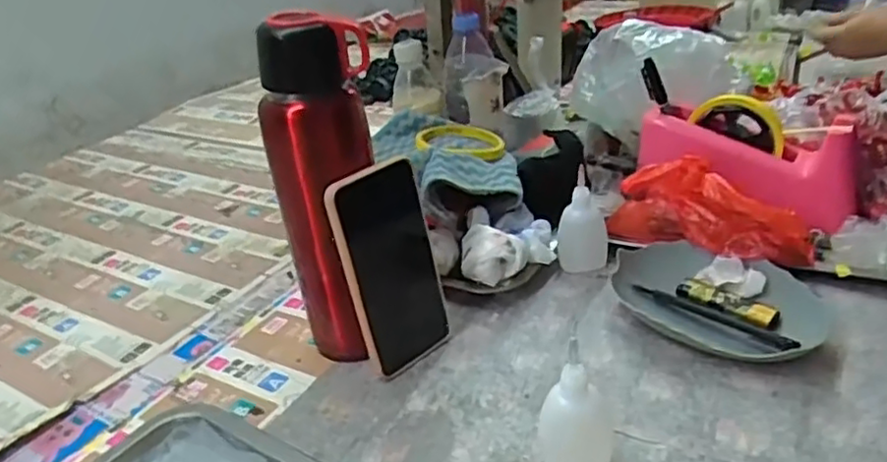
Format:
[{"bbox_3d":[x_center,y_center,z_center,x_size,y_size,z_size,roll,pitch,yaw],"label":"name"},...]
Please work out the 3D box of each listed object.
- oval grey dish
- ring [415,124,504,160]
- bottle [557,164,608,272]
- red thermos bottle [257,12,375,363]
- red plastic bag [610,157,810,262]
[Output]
[{"bbox_3d":[0.215,0.053,0.538,0.157,0.030,0.096,18,37,38],"label":"oval grey dish"},{"bbox_3d":[0.018,-0.094,0.707,0.086,0.015,0.101,-23,32,-28],"label":"ring"},{"bbox_3d":[0.129,-0.011,0.616,0.044,0.092,0.036,0,29,13],"label":"bottle"},{"bbox_3d":[-0.085,-0.024,0.507,0.065,0.264,0.062,15,35,35],"label":"red thermos bottle"},{"bbox_3d":[0.230,-0.015,0.586,0.165,0.080,0.044,16,36,37],"label":"red plastic bag"}]

